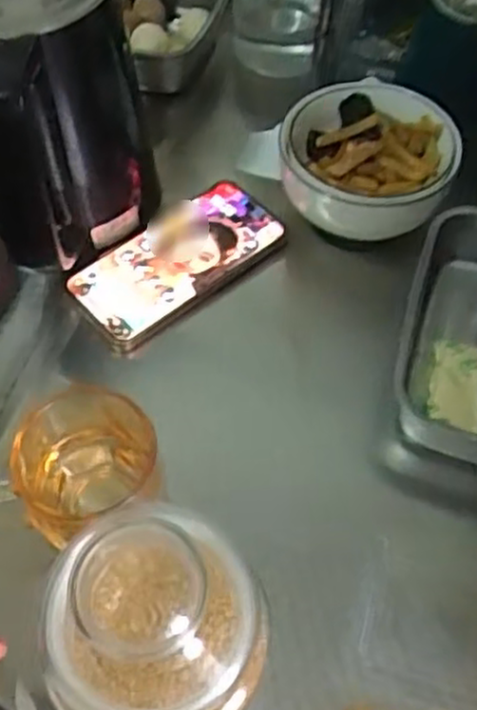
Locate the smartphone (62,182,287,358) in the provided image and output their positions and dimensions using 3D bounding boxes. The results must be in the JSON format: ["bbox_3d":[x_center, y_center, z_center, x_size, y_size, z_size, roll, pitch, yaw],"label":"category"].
[{"bbox_3d":[-0.047,-0.070,0.554,0.158,0.014,0.084,-37,66,-20],"label":"smartphone"}]

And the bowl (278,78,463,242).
[{"bbox_3d":[0.094,-0.142,0.561,0.120,0.062,0.122,0,57,0],"label":"bowl"}]

